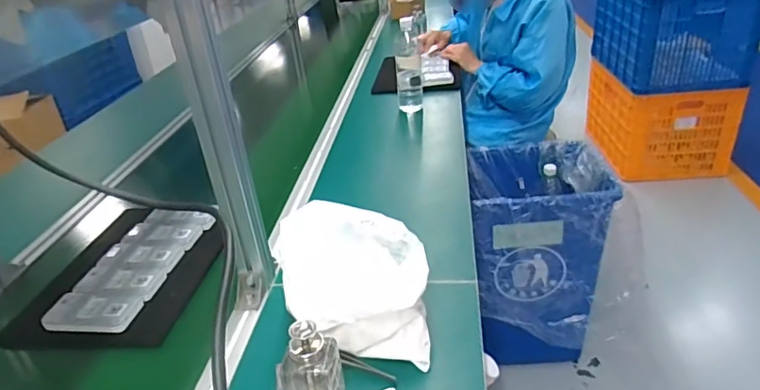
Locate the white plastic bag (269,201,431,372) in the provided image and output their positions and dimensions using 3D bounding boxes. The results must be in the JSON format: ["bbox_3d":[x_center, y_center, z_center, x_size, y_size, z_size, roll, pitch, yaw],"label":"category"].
[{"bbox_3d":[-0.034,0.108,0.687,0.187,0.131,0.160,-3,29,6],"label":"white plastic bag"}]

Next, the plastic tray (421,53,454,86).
[{"bbox_3d":[0.161,-0.360,1.541,0.085,0.037,0.194,-4,29,3],"label":"plastic tray"}]

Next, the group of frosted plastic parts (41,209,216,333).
[{"bbox_3d":[-0.384,0.108,0.854,0.132,0.020,0.302,0,30,11],"label":"group of frosted plastic parts"}]

